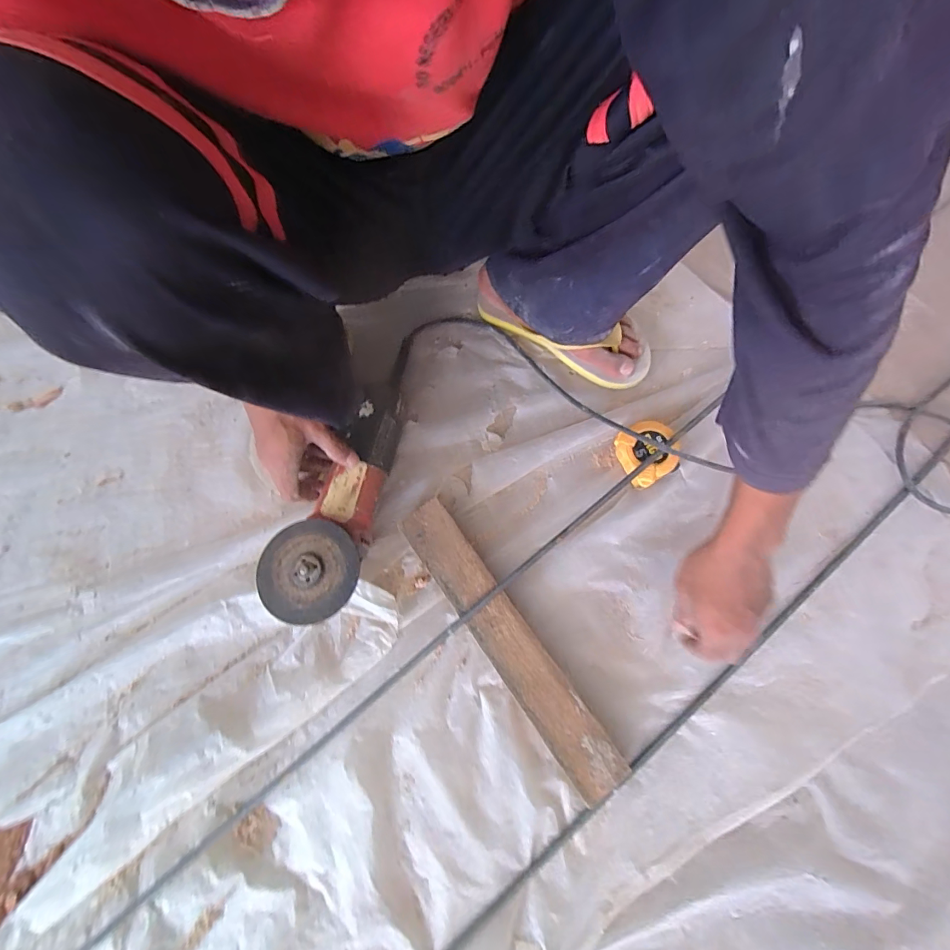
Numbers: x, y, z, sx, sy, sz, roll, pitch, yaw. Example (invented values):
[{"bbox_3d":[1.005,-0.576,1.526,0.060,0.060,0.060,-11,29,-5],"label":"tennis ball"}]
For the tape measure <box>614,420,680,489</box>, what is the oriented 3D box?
[{"bbox_3d":[0.197,-0.023,0.499,0.058,0.034,0.070,-13,75,-1],"label":"tape measure"}]

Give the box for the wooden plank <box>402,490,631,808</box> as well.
[{"bbox_3d":[0.030,0.174,0.452,0.057,0.035,0.323,-35,77,-7],"label":"wooden plank"}]

